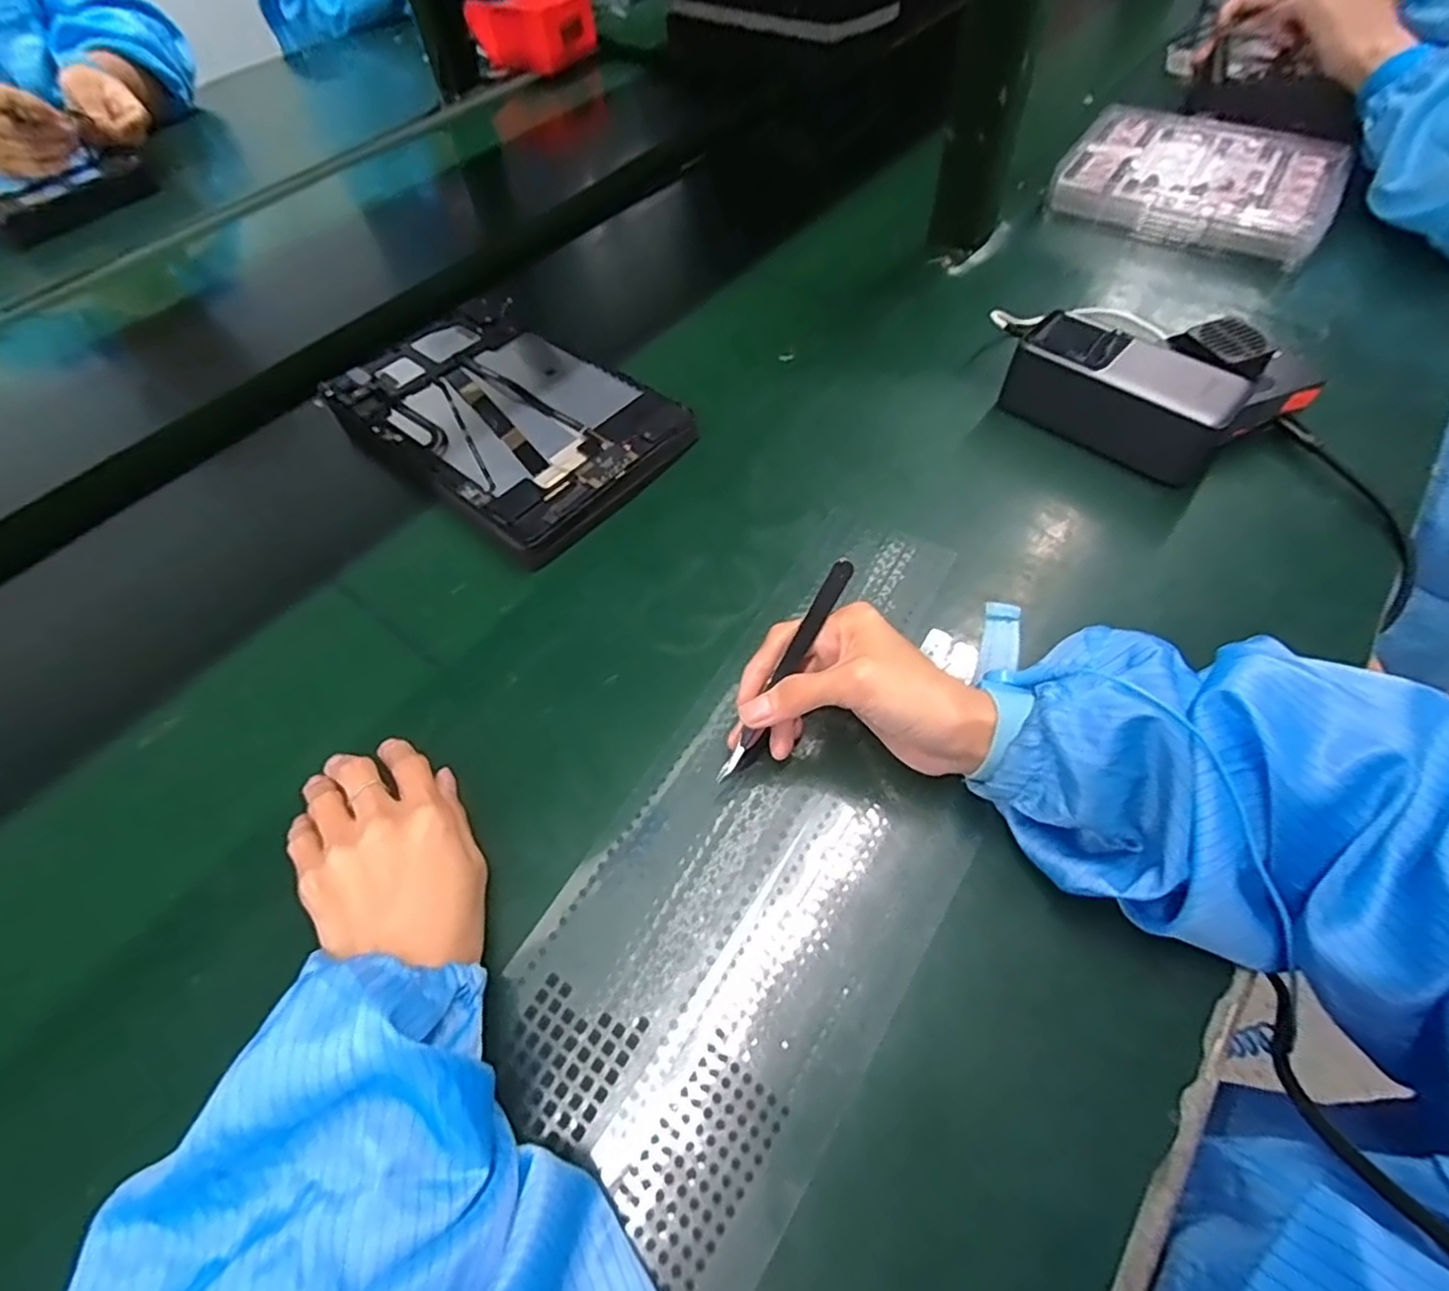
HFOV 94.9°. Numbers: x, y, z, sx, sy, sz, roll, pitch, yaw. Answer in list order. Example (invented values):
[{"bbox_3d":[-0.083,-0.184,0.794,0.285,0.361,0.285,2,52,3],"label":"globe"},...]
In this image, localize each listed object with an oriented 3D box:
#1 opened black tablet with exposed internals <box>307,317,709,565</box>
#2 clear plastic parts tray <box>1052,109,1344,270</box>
[{"bbox_3d":[-0.156,-0.160,0.471,0.243,0.019,0.153,34,65,23],"label":"opened black tablet with exposed internals"},{"bbox_3d":[0.424,-0.421,0.599,0.212,0.034,0.176,28,66,18],"label":"clear plastic parts tray"}]

